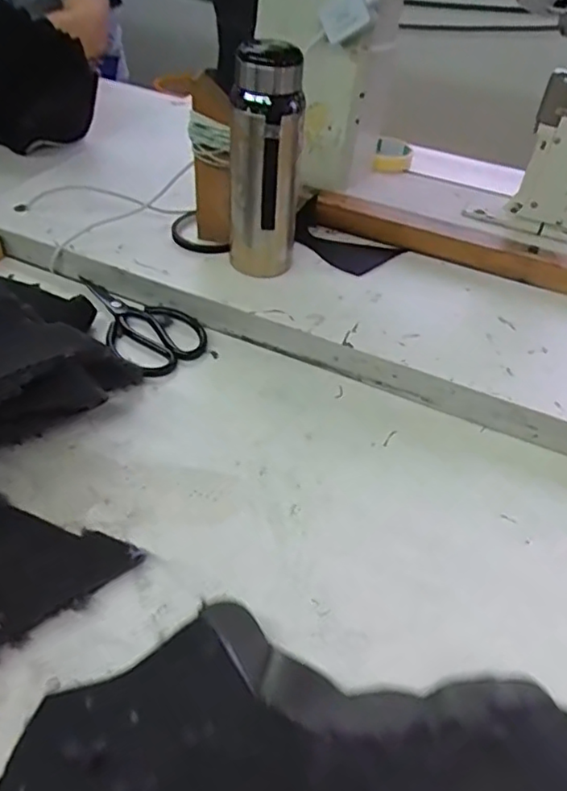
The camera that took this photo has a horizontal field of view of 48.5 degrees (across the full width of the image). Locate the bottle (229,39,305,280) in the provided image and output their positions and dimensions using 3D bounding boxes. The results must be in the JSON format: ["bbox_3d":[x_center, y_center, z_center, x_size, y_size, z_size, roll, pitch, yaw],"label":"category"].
[{"bbox_3d":[-0.019,-0.239,0.675,0.076,0.227,0.068,3,43,-2],"label":"bottle"}]

